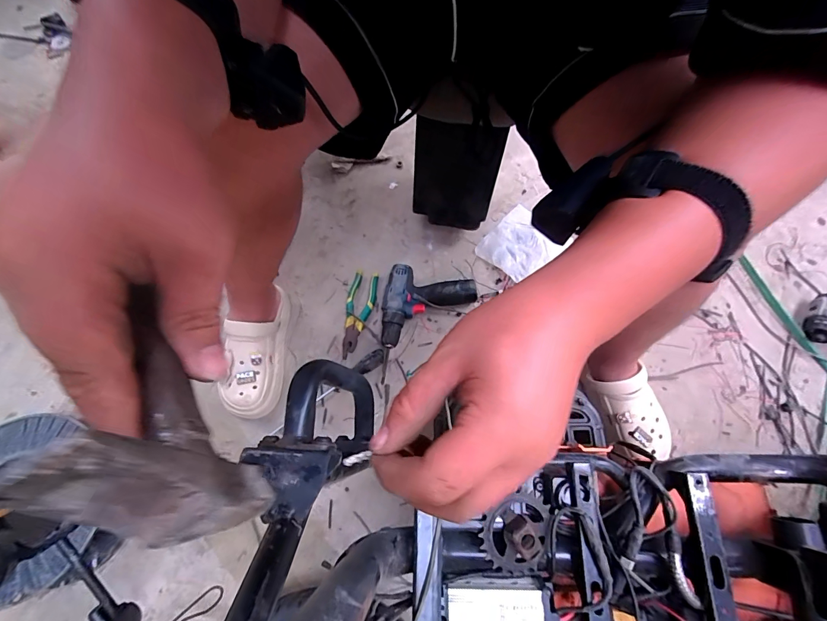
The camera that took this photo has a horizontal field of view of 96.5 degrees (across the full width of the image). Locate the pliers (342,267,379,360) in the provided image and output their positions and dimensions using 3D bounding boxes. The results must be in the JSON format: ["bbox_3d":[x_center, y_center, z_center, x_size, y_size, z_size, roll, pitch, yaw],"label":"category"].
[{"bbox_3d":[-0.116,0.002,0.785,0.058,0.020,0.200,7,71,3],"label":"pliers"}]

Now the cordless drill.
[{"bbox_3d":[0.017,0.027,0.762,0.178,0.050,0.232,12,69,4],"label":"cordless drill"}]

